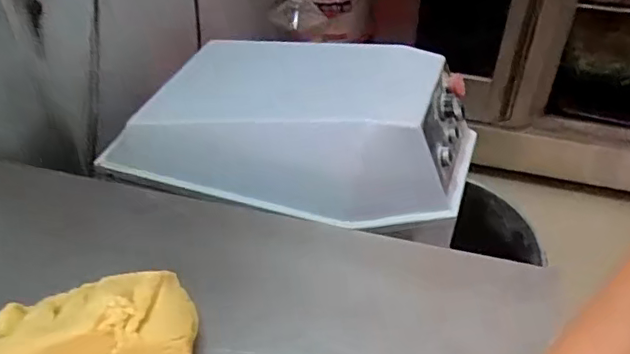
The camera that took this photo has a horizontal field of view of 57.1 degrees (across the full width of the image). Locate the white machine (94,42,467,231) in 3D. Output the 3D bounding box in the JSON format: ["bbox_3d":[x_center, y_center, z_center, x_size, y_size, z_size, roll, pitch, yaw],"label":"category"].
[{"bbox_3d":[-0.036,-0.094,0.962,0.556,0.155,0.312,12,43,13],"label":"white machine"}]

